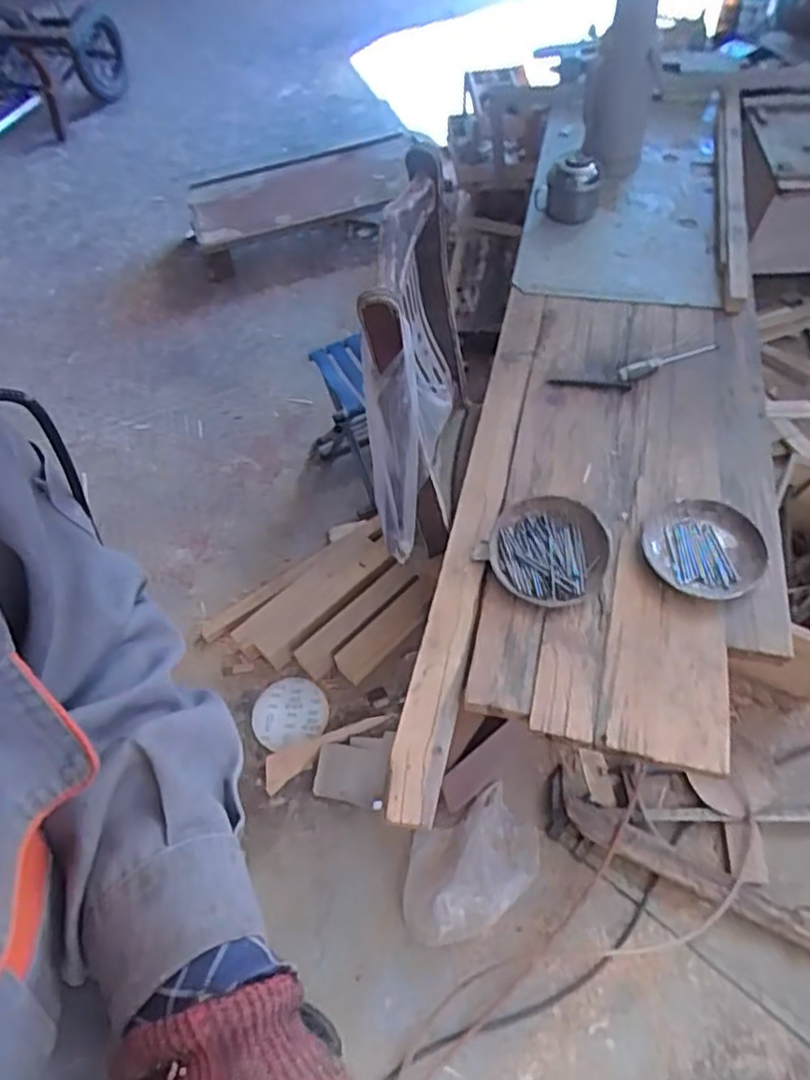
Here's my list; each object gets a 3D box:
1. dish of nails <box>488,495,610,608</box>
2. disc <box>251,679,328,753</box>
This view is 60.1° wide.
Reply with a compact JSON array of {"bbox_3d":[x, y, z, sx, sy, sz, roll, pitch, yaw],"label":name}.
[{"bbox_3d":[0.242,0.018,1.180,0.188,0.049,0.183,-2,57,4],"label":"dish of nails"},{"bbox_3d":[-0.252,0.378,1.533,0.161,0.022,0.153,-9,59,-7],"label":"disc"}]

